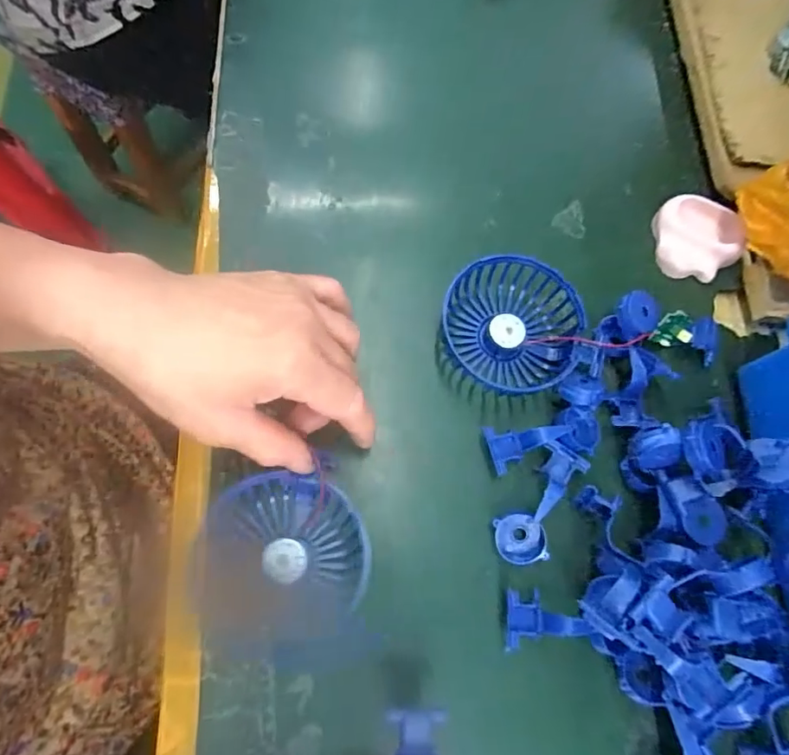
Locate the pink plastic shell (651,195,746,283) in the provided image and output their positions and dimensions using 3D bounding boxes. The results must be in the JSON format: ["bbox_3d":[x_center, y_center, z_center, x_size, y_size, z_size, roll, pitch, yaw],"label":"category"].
[{"bbox_3d":[0.217,-0.101,0.368,0.053,0.020,0.062,1,73,-7],"label":"pink plastic shell"}]

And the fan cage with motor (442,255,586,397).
[{"bbox_3d":[0.078,-0.034,0.336,0.087,0.034,0.081,2,73,-7],"label":"fan cage with motor"}]

